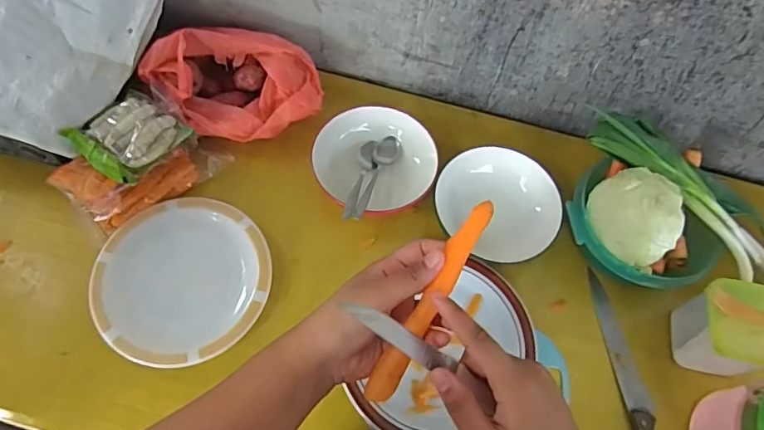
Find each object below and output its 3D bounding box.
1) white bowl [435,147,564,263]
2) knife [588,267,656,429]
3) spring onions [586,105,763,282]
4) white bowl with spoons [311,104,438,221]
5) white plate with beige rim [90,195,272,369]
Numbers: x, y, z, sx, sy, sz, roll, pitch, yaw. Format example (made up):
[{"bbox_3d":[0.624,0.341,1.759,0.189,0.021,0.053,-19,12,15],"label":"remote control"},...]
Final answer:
[{"bbox_3d":[0.156,-0.012,0.725,0.163,0.060,0.136,22,67,6],"label":"white bowl"},{"bbox_3d":[0.312,0.211,0.654,0.033,0.014,0.299,-7,67,-6],"label":"knife"},{"bbox_3d":[0.390,-0.039,0.679,0.288,0.035,0.076,41,69,0],"label":"spring onions"},{"bbox_3d":[-0.012,-0.072,0.745,0.157,0.074,0.151,1,66,-3],"label":"white bowl with spoons"},{"bbox_3d":[-0.255,0.078,0.671,0.216,0.023,0.209,1,71,-3],"label":"white plate with beige rim"}]

